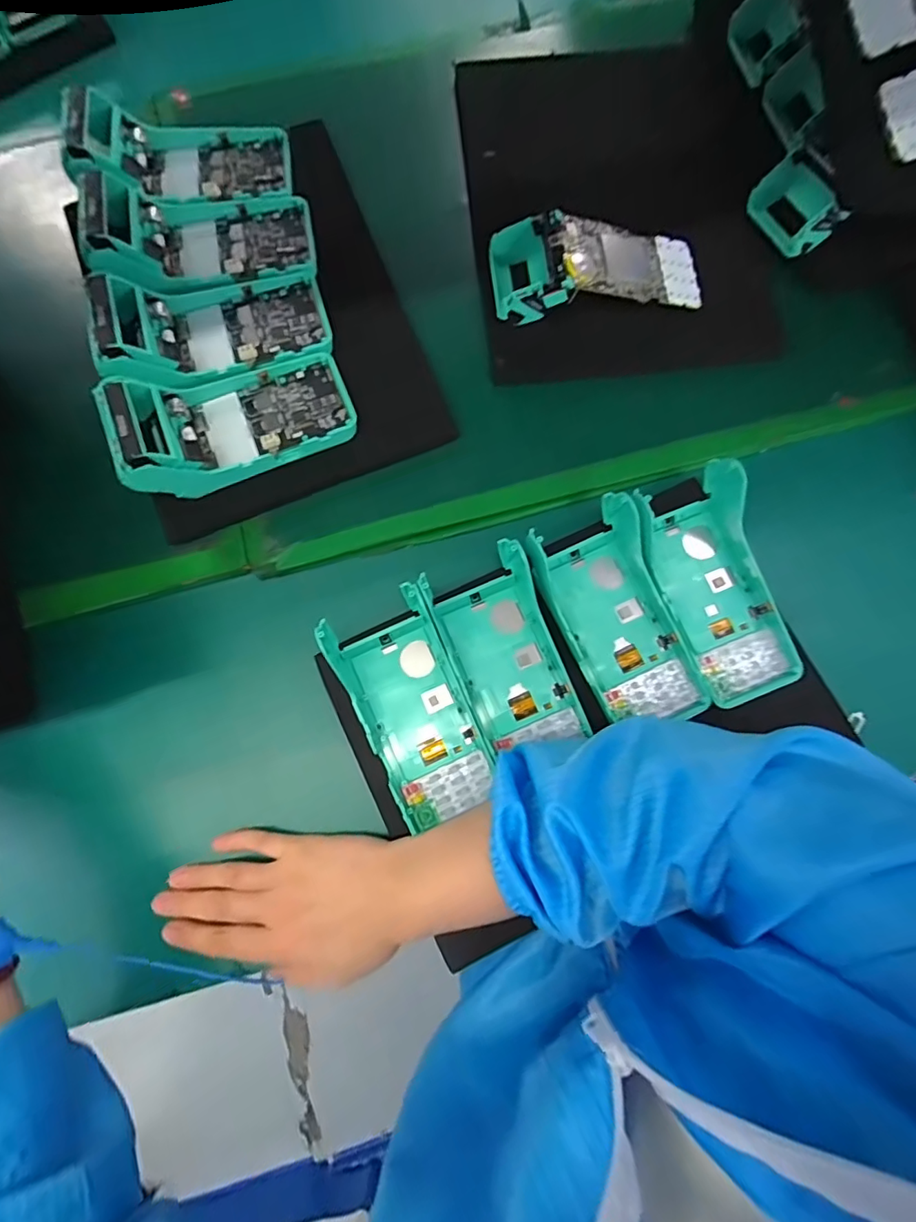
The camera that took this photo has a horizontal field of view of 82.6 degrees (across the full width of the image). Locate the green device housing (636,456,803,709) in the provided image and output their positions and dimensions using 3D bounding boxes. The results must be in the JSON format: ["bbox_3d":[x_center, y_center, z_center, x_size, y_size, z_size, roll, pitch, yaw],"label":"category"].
[{"bbox_3d":[0.197,-0.019,0.389,0.081,0.049,0.170,-24,79,-4],"label":"green device housing"}]

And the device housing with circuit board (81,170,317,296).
[{"bbox_3d":[-0.205,-0.311,0.416,0.165,0.056,0.092,-14,79,-2],"label":"device housing with circuit board"}]

